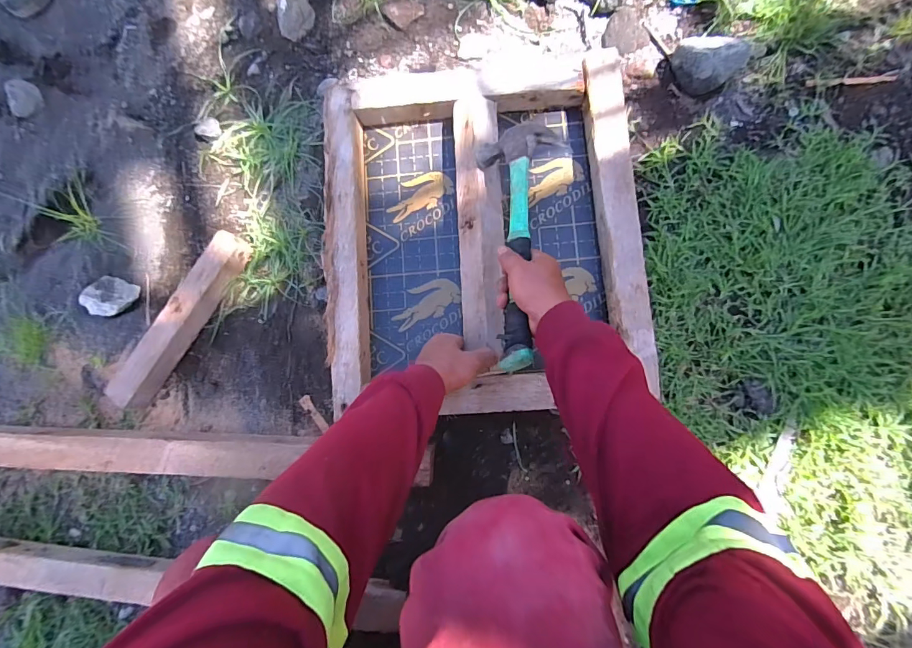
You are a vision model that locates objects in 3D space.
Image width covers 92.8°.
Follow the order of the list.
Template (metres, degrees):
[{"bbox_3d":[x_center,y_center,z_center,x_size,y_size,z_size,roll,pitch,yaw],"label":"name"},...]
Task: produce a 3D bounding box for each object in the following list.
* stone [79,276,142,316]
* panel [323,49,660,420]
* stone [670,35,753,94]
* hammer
[{"bbox_3d":[-0.588,-0.046,0.738,0.082,0.032,0.067,16,84,6],"label":"stone"},{"bbox_3d":[0.038,-0.128,0.623,0.441,0.077,0.489,-4,84,6],"label":"panel"},{"bbox_3d":[0.402,-0.423,0.689,0.103,0.052,0.094,36,87,7],"label":"stone"},{"bbox_3d":[0.084,-0.106,0.506,0.109,0.024,0.314,-19,64,34],"label":"hammer"}]

